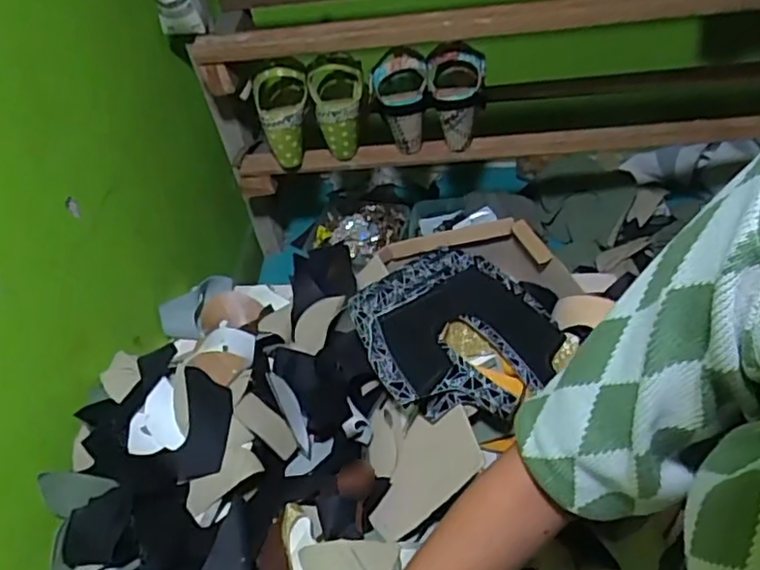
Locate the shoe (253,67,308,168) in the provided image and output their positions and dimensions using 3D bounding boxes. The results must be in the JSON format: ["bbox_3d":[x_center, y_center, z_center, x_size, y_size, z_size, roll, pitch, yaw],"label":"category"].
[{"bbox_3d":[-0.141,-0.250,0.942,0.077,0.132,0.084,-11,45,-1],"label":"shoe"}]

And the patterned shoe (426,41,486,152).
[{"bbox_3d":[0.107,-0.264,0.911,0.081,0.138,0.057,-1,46,9],"label":"patterned shoe"}]

